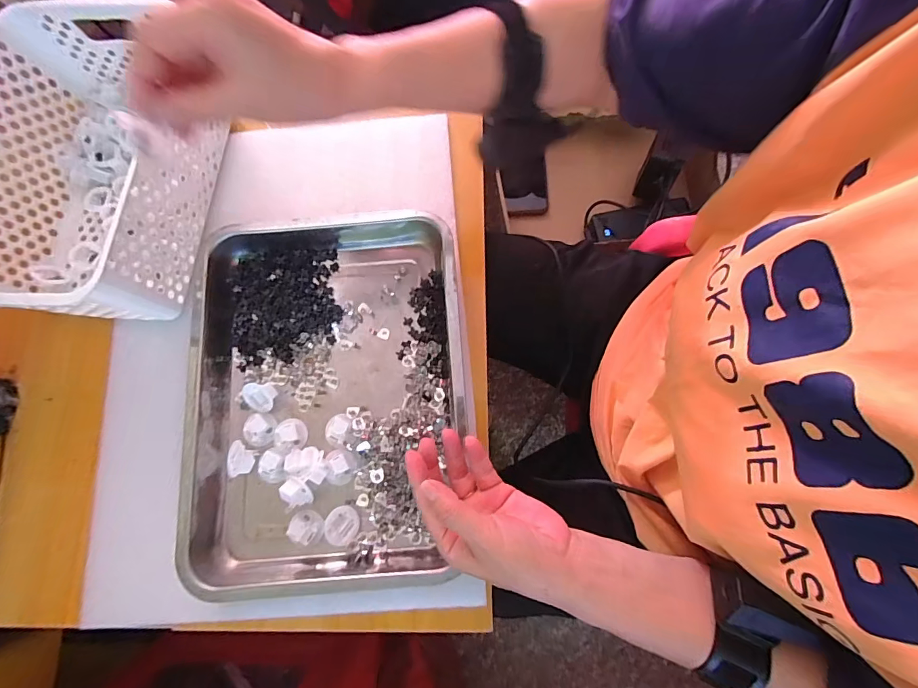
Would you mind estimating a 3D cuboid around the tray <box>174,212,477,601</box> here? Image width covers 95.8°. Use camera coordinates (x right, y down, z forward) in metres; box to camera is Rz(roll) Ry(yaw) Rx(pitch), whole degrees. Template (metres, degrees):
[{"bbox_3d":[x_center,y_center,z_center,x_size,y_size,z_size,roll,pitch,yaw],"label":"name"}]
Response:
[{"bbox_3d":[-0.149,0.052,0.433,0.309,0.042,0.372,-6,77,0],"label":"tray"}]

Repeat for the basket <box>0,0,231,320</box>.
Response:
[{"bbox_3d":[-0.404,-0.185,0.452,0.217,0.110,0.322,5,77,3],"label":"basket"}]

